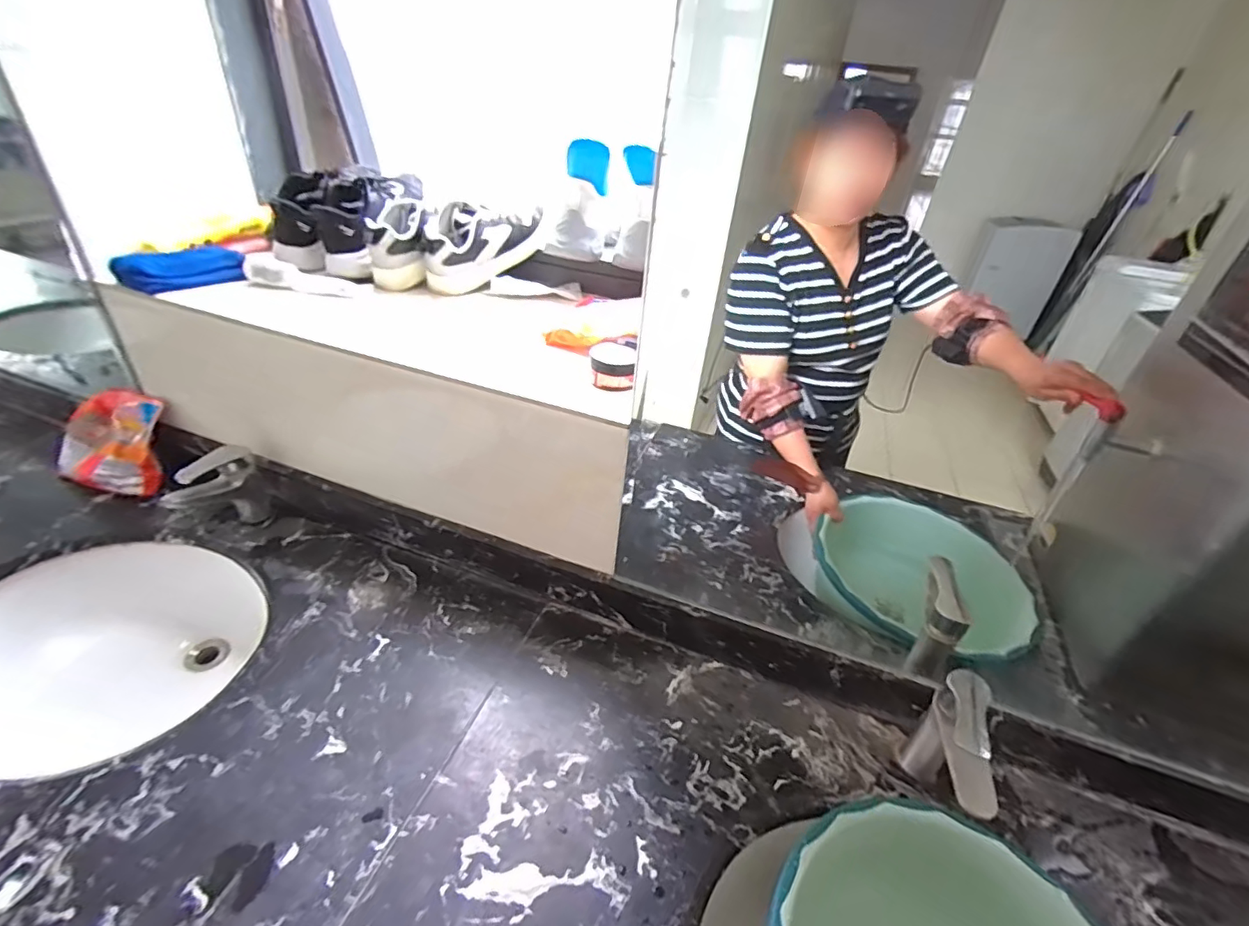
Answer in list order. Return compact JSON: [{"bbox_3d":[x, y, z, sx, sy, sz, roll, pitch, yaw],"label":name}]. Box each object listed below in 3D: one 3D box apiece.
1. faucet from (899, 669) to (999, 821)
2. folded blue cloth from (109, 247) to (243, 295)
[{"bbox_3d":[0.362,0.336,0.624,0.046,0.169,0.151,17,35,16],"label":"faucet"},{"bbox_3d":[-0.700,-0.304,0.874,0.161,0.055,0.060,-19,42,-31],"label":"folded blue cloth"}]

